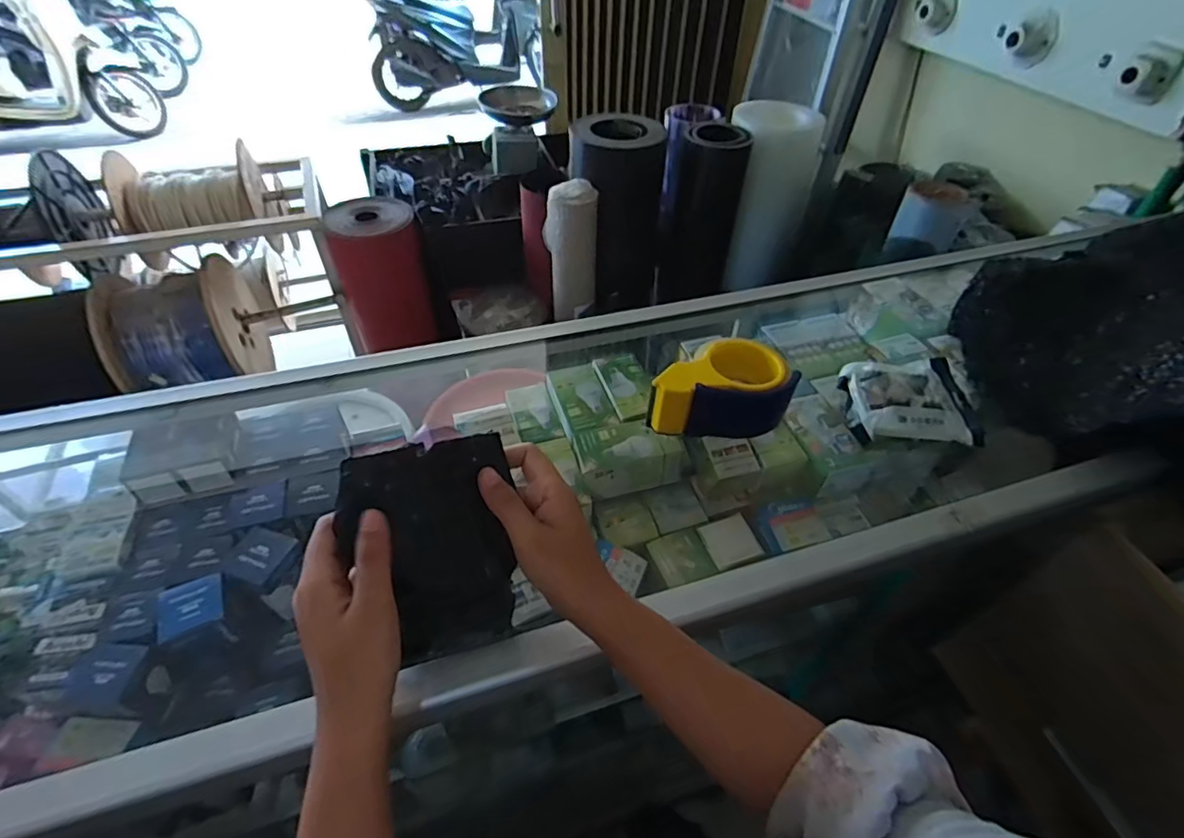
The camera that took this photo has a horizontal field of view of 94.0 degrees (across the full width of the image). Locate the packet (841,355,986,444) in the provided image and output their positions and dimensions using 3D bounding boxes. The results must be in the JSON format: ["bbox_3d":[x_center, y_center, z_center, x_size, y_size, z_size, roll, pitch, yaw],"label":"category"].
[{"bbox_3d":[0.334,-0.026,0.585,0.131,0.028,0.114,1,47,-1],"label":"packet"}]

